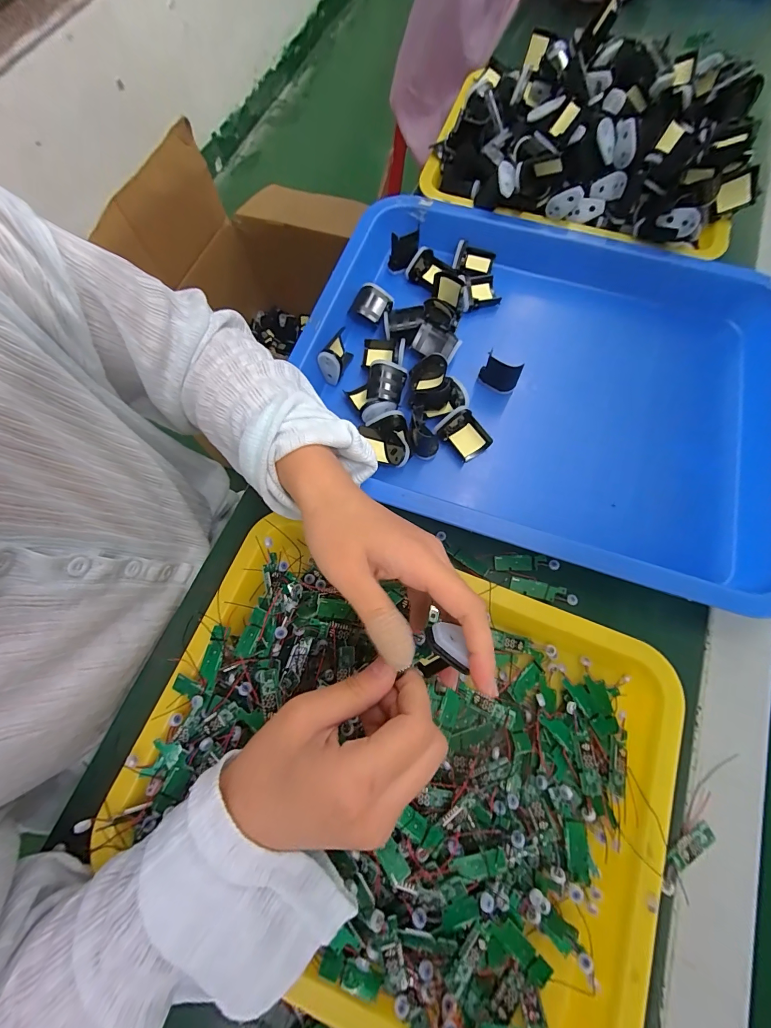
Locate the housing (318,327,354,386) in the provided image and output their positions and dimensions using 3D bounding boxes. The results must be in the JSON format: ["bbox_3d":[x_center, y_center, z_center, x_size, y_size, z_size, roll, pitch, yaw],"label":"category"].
[{"bbox_3d":[-0.048,-0.152,0.361,0.022,0.036,0.040,14,56,4],"label":"housing"}]

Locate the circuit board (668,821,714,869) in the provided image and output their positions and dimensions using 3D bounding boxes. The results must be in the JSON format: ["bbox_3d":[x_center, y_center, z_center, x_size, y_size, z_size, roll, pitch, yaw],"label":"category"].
[{"bbox_3d":[0.202,0.219,0.248,0.036,0.004,0.012,-25,73,-7],"label":"circuit board"}]

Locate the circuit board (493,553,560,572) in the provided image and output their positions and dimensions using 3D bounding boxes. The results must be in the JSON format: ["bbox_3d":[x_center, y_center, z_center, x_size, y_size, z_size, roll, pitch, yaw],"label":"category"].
[{"bbox_3d":[0.117,0.040,0.314,0.052,0.004,0.014,-1,71,1],"label":"circuit board"}]

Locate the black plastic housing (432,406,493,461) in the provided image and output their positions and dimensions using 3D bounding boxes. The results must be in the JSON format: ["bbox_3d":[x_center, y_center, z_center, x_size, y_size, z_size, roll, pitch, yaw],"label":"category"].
[{"bbox_3d":[0.071,-0.072,0.342,0.035,0.019,0.044,-40,75,-12],"label":"black plastic housing"}]

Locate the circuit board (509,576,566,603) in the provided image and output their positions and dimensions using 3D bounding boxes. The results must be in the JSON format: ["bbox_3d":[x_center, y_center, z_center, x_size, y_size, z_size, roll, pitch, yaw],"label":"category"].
[{"bbox_3d":[0.124,0.061,0.306,0.042,0.005,0.013,14,72,5],"label":"circuit board"}]

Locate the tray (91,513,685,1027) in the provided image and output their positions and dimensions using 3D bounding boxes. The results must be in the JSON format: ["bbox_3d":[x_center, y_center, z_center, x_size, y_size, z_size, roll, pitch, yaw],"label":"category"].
[{"bbox_3d":[0.020,0.165,0.248,0.346,0.045,0.256,20,75,6],"label":"tray"}]

